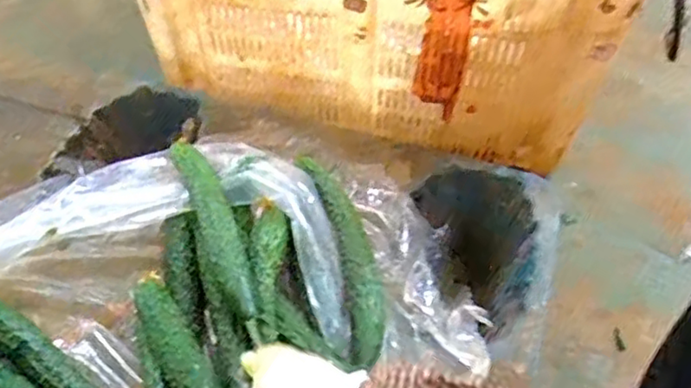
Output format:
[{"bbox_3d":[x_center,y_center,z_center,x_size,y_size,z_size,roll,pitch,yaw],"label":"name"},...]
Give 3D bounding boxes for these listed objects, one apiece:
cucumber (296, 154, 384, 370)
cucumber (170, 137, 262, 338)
[{"bbox_3d":[0.000,0.056,0.657,0.044,0.031,0.251,-11,51,-9],"label":"cucumber"},{"bbox_3d":[-0.128,0.036,0.621,0.047,0.036,0.250,-15,52,-12],"label":"cucumber"}]

